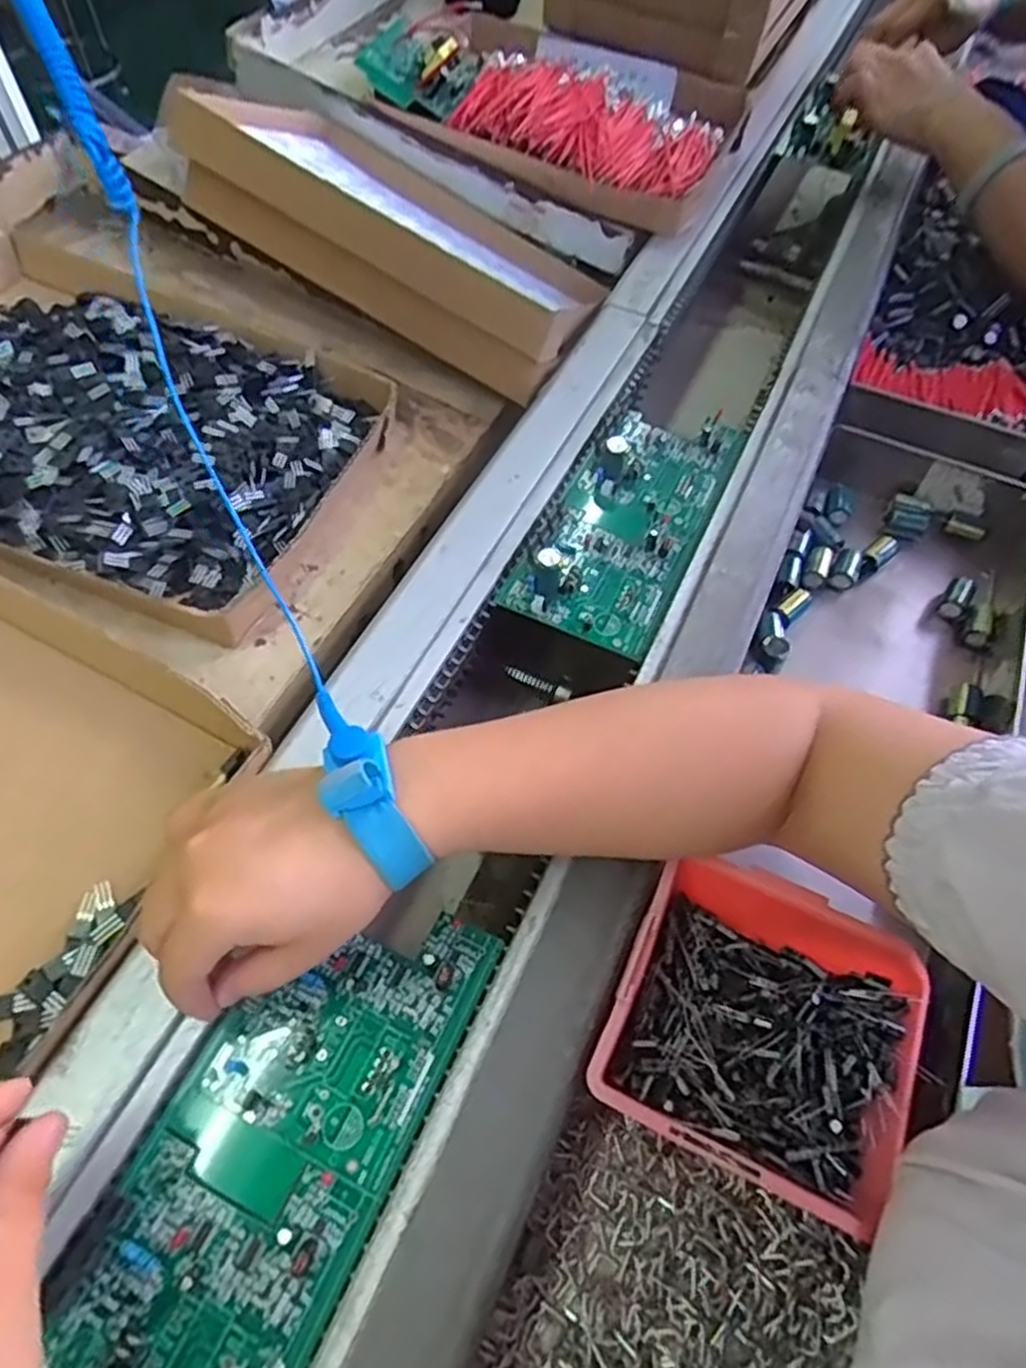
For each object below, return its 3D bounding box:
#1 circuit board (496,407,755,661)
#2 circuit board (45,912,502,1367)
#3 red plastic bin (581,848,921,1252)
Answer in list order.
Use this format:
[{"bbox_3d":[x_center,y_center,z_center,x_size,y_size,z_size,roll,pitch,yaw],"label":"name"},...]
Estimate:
[{"bbox_3d":[0.080,-0.116,0.490,0.090,0.029,0.208,24,60,15],"label":"circuit board"},{"bbox_3d":[-0.091,0.186,0.306,0.096,0.007,0.214,25,60,15],"label":"circuit board"},{"bbox_3d":[0.112,0.154,0.339,0.126,0.049,0.116,22,60,14],"label":"red plastic bin"}]

